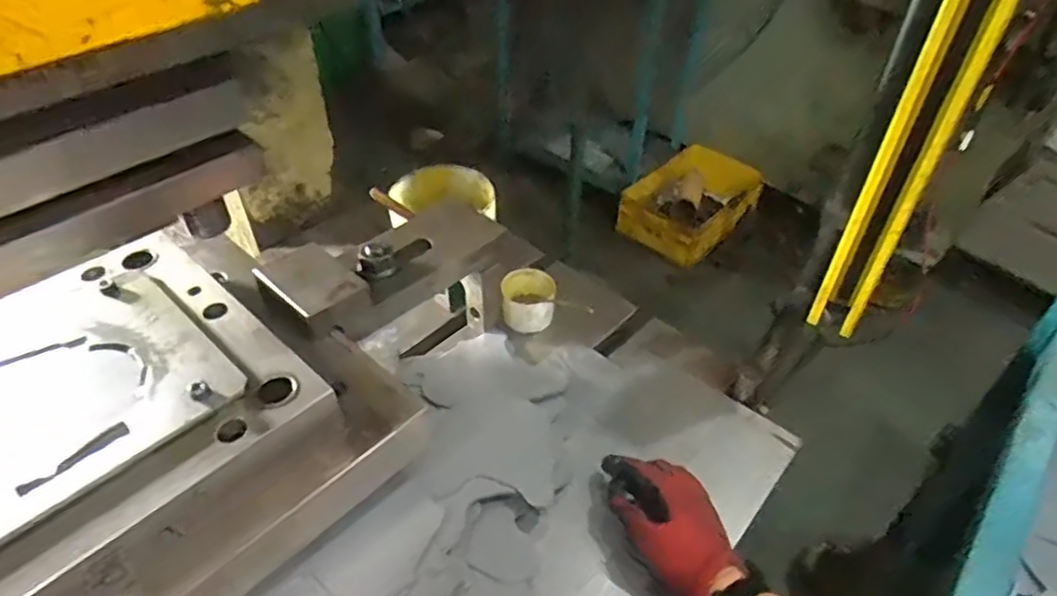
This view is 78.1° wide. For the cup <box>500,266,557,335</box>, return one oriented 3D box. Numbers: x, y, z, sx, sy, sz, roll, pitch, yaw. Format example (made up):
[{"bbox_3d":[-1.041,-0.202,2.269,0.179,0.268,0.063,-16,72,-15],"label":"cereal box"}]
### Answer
[{"bbox_3d":[0.000,0.005,0.799,0.067,0.055,0.063,0,43,0],"label":"cup"}]

